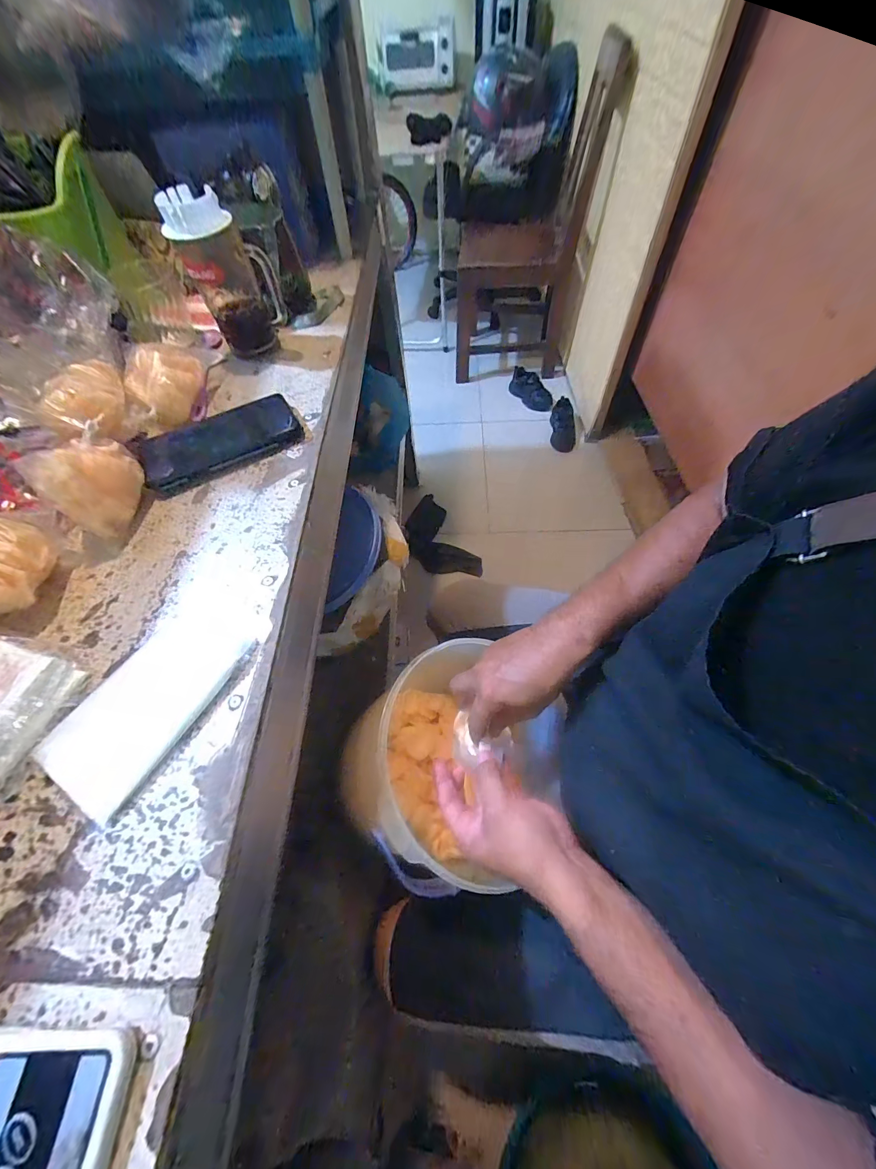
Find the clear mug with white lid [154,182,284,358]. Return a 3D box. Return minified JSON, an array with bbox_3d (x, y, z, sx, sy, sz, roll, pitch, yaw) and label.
[{"bbox_3d":[-0.245,-0.363,0.460,0.090,0.147,0.061,-25,61,-11],"label":"clear mug with white lid"}]

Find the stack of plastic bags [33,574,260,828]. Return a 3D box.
[{"bbox_3d":[-0.212,0.077,0.293,0.083,0.008,0.156,28,64,16],"label":"stack of plastic bags"}]

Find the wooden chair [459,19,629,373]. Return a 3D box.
[{"bbox_3d":[0.319,-1.302,1.463,0.472,0.848,0.521,1,59,4],"label":"wooden chair"}]

